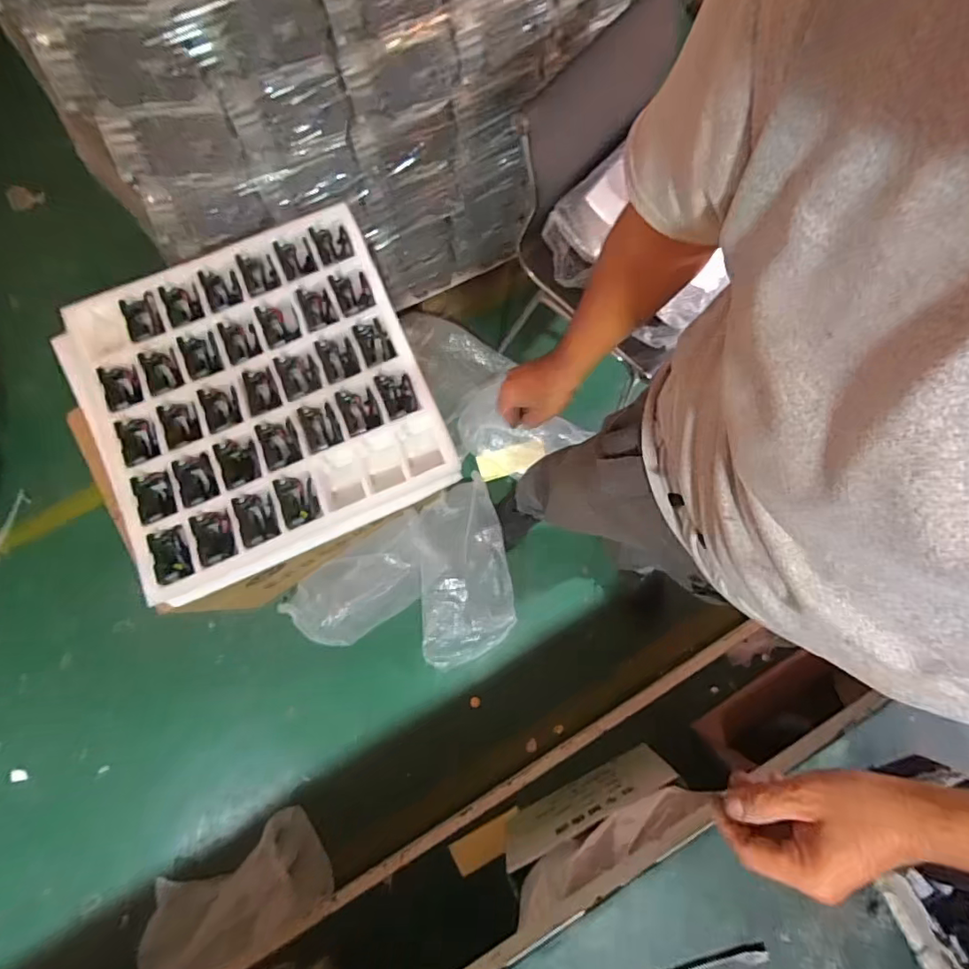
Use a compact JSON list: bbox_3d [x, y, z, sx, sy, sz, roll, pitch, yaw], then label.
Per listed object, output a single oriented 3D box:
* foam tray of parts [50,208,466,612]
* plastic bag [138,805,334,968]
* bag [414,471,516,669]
[{"bbox_3d":[-0.390,-0.143,0.859,0.558,0.075,0.545,-24,79,-5],"label":"foam tray of parts"},{"bbox_3d":[-0.547,0.891,1.095,0.422,0.088,0.189,-29,80,-6],"label":"plastic bag"},{"bbox_3d":[-0.052,0.217,1.256,0.228,0.102,0.415,-7,79,-1],"label":"bag"}]

